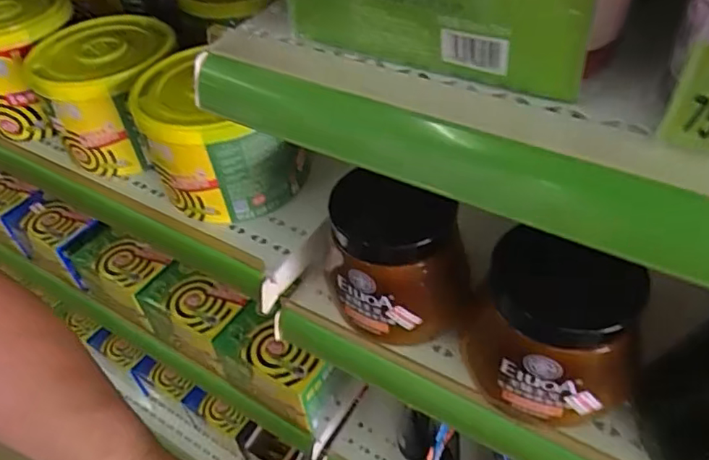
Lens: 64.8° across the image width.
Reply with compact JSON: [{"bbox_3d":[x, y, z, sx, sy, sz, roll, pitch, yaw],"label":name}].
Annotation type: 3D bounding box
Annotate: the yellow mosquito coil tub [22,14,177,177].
[{"bbox_3d":[-0.238,-0.136,0.560,0.130,0.098,0.138,-19,48,-11],"label":"yellow mosquito coil tub"}]

